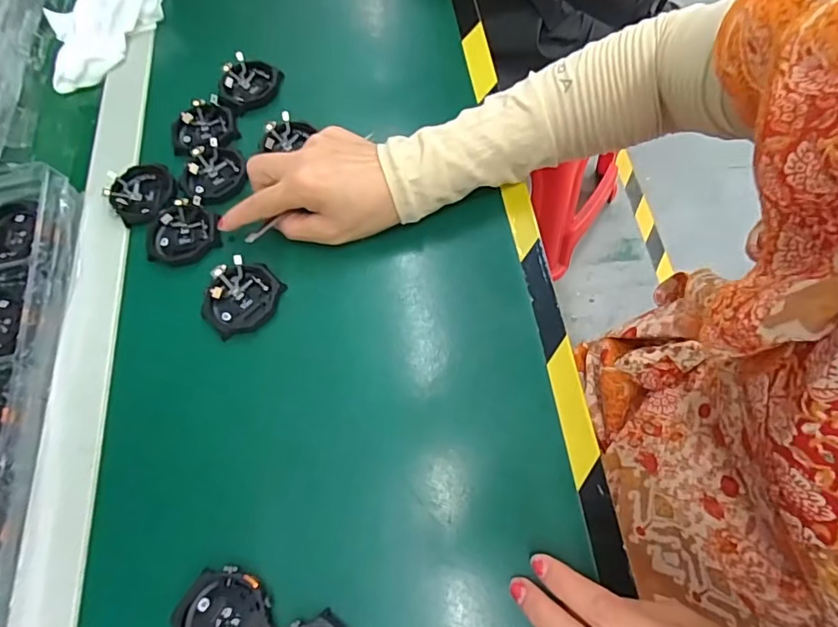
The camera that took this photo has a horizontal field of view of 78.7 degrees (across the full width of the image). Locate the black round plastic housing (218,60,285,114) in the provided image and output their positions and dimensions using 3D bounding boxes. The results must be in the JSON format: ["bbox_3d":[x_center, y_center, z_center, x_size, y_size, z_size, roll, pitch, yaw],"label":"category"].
[{"bbox_3d":[-0.145,-0.195,0.432,0.044,0.012,0.051,40,75,21],"label":"black round plastic housing"}]

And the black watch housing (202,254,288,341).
[{"bbox_3d":[-0.122,-0.011,0.351,0.048,0.011,0.053,13,67,12],"label":"black watch housing"}]

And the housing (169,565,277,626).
[{"bbox_3d":[-0.102,0.167,0.274,0.053,0.018,0.049,30,72,18],"label":"housing"}]

